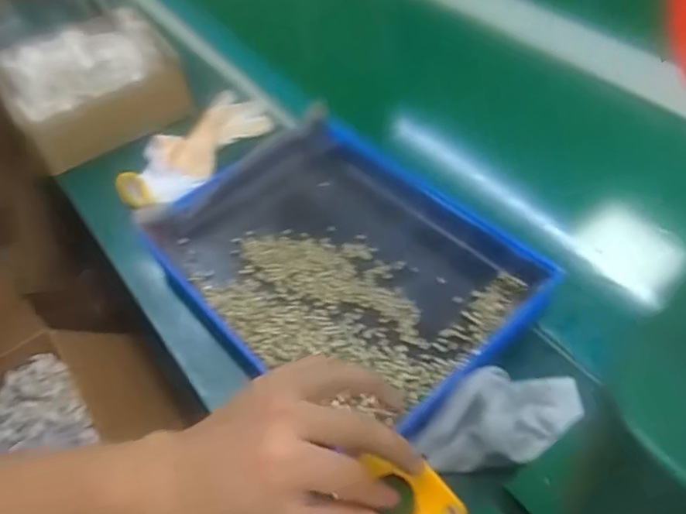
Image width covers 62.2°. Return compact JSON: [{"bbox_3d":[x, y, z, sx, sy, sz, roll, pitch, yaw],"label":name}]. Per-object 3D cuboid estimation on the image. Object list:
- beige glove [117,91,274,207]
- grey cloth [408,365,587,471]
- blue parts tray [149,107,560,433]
[{"bbox_3d":[-0.173,-0.130,0.680,0.101,0.035,0.210,23,56,24],"label":"beige glove"},{"bbox_3d":[0.127,0.117,0.421,0.140,0.047,0.065,-12,48,-23],"label":"grey cloth"},{"bbox_3d":[-0.003,-0.007,0.524,0.328,0.039,0.235,31,59,28],"label":"blue parts tray"}]

